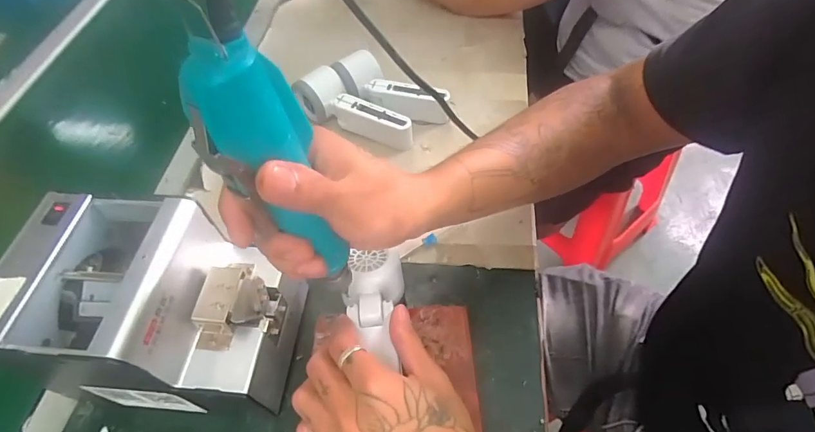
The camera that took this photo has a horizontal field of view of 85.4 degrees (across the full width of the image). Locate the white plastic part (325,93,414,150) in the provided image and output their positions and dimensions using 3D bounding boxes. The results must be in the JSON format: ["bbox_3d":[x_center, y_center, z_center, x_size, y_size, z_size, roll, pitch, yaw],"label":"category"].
[{"bbox_3d":[-0.047,-0.116,0.542,0.116,0.041,0.026,24,61,21],"label":"white plastic part"}]

